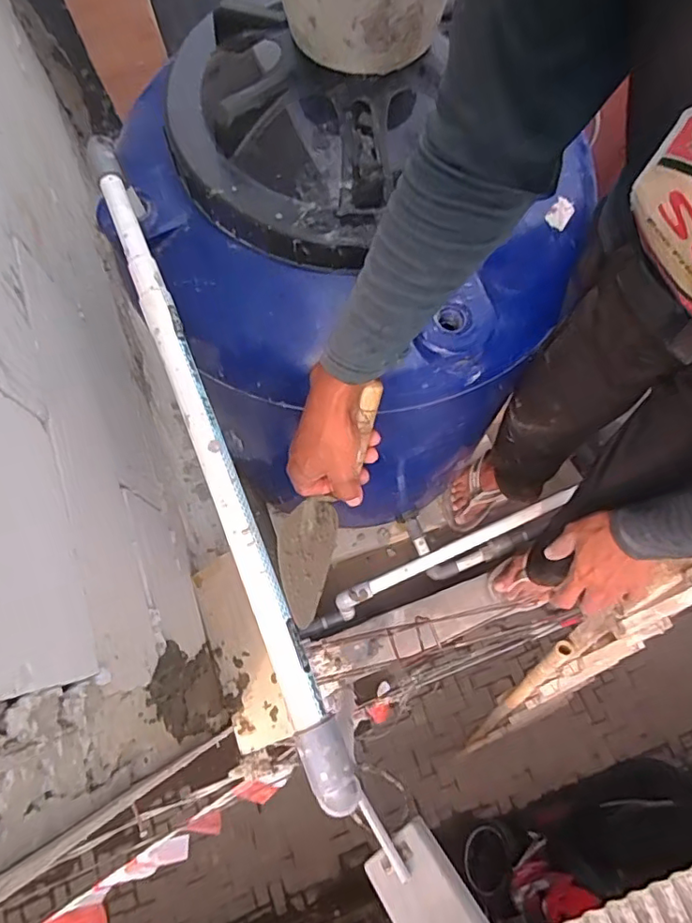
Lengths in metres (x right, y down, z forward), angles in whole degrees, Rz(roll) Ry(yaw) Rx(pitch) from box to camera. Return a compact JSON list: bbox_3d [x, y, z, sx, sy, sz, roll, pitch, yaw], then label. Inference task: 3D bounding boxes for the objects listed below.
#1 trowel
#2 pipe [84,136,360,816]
[{"bbox_3d":[-0.024,0.046,0.619,0.061,0.070,0.304,23,116,8],"label":"trowel"},{"bbox_3d":[-0.122,-0.031,0.474,0.030,0.030,0.630,-22,73,-6],"label":"pipe"}]

